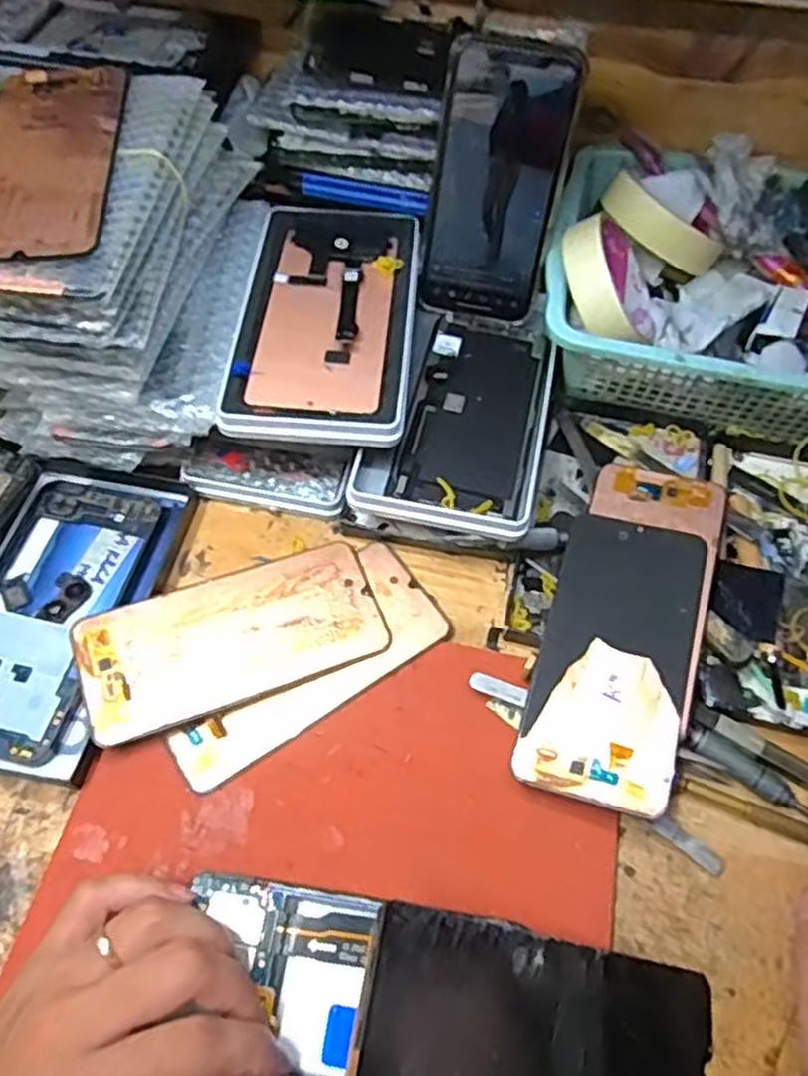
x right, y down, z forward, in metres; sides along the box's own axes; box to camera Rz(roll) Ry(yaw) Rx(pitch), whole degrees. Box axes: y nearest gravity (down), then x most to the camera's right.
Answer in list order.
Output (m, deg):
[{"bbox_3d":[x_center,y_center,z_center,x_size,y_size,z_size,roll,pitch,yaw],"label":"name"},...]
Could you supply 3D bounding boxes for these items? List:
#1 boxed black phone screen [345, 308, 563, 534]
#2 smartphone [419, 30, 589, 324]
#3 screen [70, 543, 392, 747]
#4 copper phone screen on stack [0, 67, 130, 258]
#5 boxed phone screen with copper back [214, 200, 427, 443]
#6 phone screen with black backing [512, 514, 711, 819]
[{"bbox_3d":[0.036,-0.073,0.449,0.097,0.017,0.154,13,60,7],"label":"boxed black phone screen"},{"bbox_3d":[0.054,-0.205,0.449,0.073,0.149,0.007,10,32,3],"label":"smartphone"},{"bbox_3d":[-0.089,0.051,0.399,0.152,0.005,0.072,-17,65,-15],"label":"screen"},{"bbox_3d":[-0.185,-0.197,0.394,0.071,0.005,0.148,-2,62,-3],"label":"copper phone screen on stack"},{"bbox_3d":[-0.044,-0.132,0.450,0.099,0.012,0.182,4,59,0],"label":"boxed phone screen with copper back"},{"bbox_3d":[0.106,0.056,0.381,0.071,0.004,0.149,13,62,15],"label":"phone screen with black backing"}]

